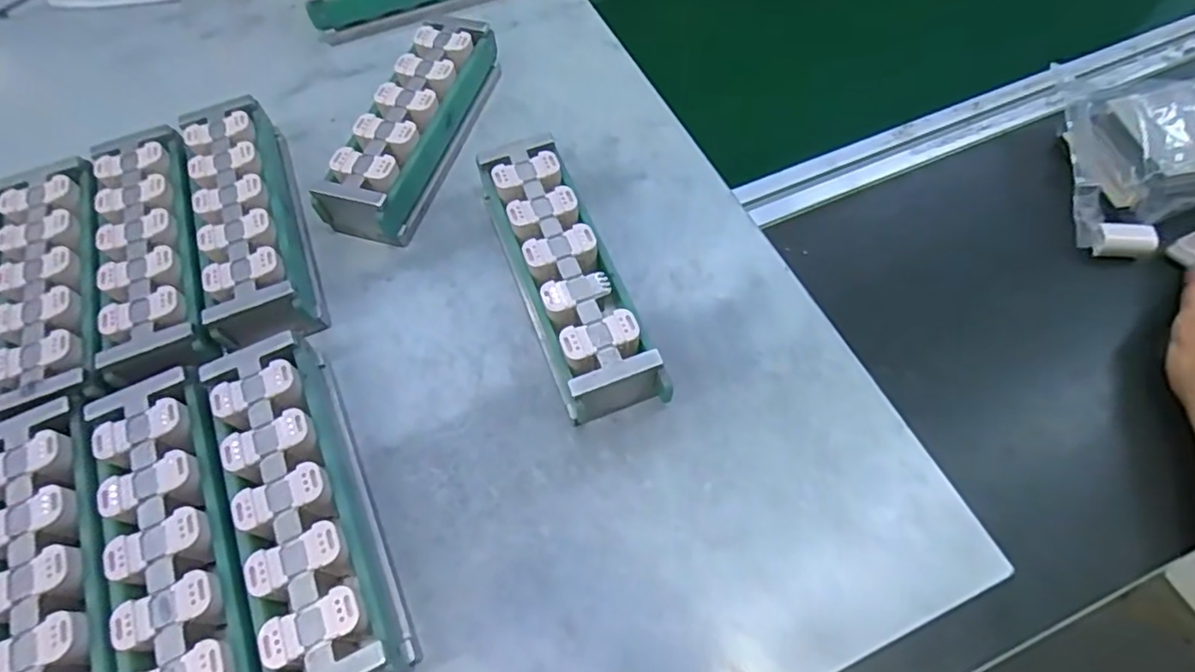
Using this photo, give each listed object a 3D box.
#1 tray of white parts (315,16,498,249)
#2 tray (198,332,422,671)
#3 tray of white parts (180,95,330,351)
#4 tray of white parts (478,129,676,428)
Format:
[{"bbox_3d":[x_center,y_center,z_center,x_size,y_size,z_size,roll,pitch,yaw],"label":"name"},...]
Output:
[{"bbox_3d":[-0.133,-0.156,0.451,0.055,0.050,0.193,15,63,11],"label":"tray of white parts"},{"bbox_3d":[-0.156,0.091,0.321,0.059,0.047,0.189,-24,63,-10],"label":"tray"},{"bbox_3d":[-0.239,-0.081,0.412,0.062,0.041,0.200,-22,62,-9],"label":"tray of white parts"},{"bbox_3d":[-0.023,-0.039,0.386,0.056,0.050,0.195,-20,62,-8],"label":"tray of white parts"}]

